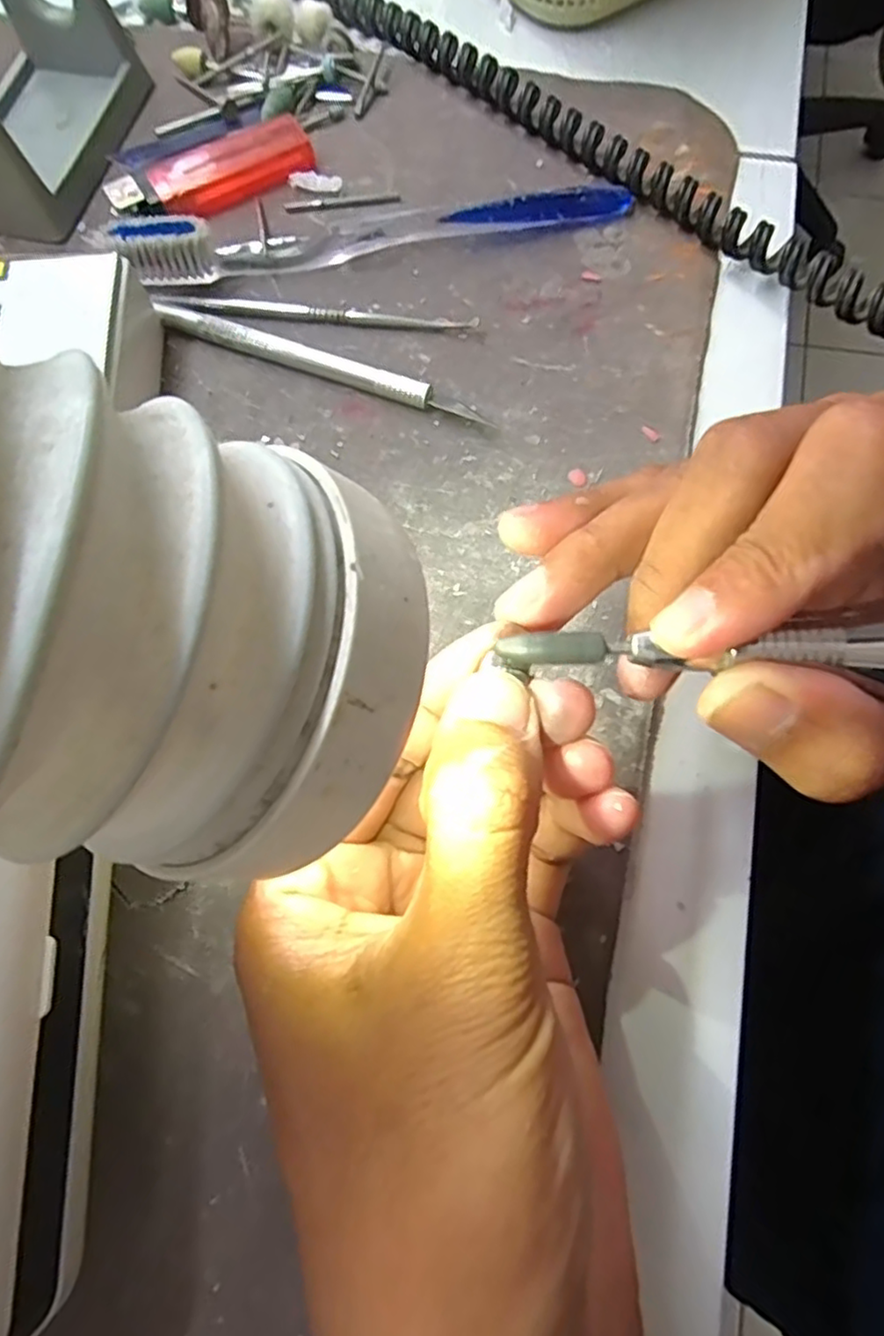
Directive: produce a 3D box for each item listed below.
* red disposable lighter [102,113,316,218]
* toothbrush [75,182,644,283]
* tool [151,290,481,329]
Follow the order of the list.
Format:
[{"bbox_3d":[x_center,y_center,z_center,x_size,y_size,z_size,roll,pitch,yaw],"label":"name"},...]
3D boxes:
[{"bbox_3d":[-0.088,-0.190,0.251,0.077,0.012,0.021,-25,73,-7],"label":"red disposable lighter"},{"bbox_3d":[-0.024,-0.161,0.235,0.186,0.022,0.015,-10,72,-2],"label":"toothbrush"},{"bbox_3d":[-0.045,-0.130,0.234,0.116,0.005,0.008,7,72,4],"label":"tool"}]

